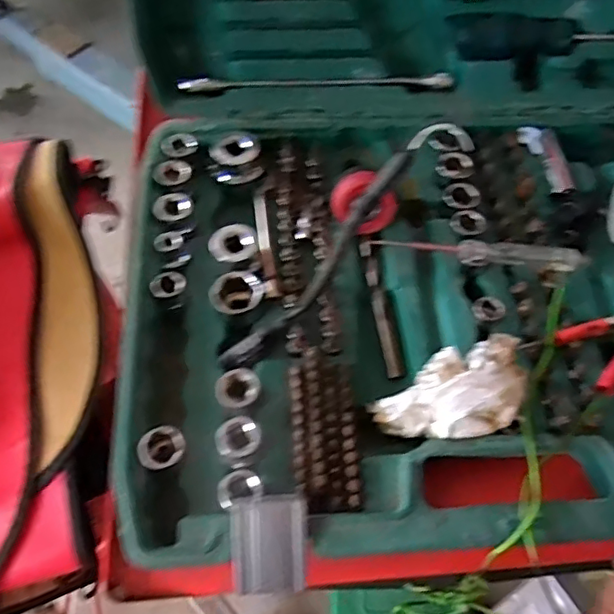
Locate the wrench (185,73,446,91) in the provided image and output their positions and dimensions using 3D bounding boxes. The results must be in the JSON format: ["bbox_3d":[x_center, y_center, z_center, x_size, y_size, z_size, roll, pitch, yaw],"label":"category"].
[{"bbox_3d":[0.008,-0.183,0.463,0.218,0.012,0.017,-1,64,-4],"label":"wrench"}]

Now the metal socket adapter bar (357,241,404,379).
[{"bbox_3d":[0.052,0.001,0.404,0.011,0.011,0.101,-8,64,-7],"label":"metal socket adapter bar"}]

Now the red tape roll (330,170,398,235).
[{"bbox_3d":[0.041,-0.074,0.405,0.044,0.043,0.017,-10,20,8],"label":"red tape roll"}]

